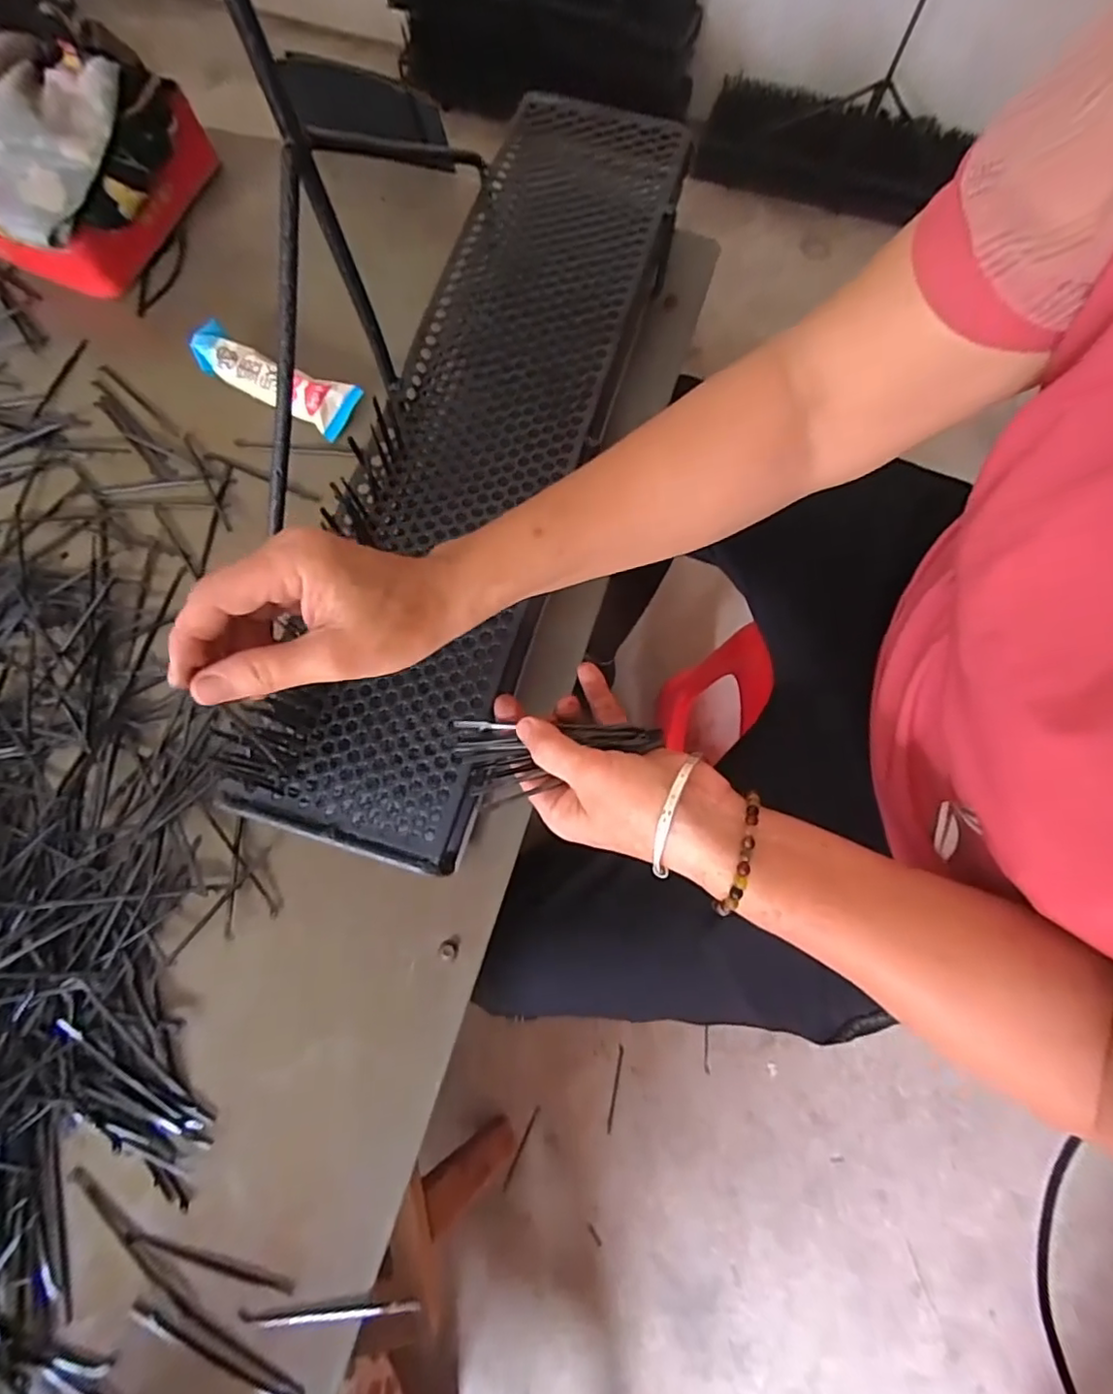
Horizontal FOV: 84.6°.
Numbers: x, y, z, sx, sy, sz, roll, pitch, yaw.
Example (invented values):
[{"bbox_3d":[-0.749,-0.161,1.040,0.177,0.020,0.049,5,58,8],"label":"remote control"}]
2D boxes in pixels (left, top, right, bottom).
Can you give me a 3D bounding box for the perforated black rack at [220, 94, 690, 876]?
[{"bbox_3d":[-0.048,-0.193,0.425,0.155,0.018,0.599,16,76,4],"label":"perforated black rack"}]

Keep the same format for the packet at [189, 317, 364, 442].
[{"bbox_3d":[-0.231,-0.263,0.507,0.136,0.035,0.045,27,77,7],"label":"packet"}]

